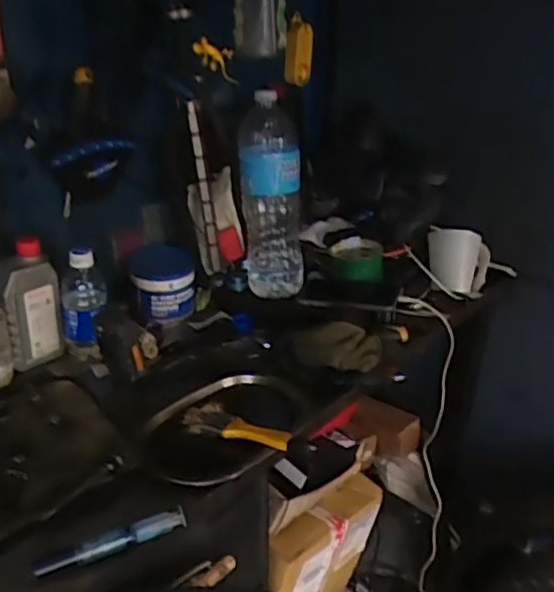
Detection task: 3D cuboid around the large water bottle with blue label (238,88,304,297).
[{"bbox_3d":[-0.007,-0.147,0.988,0.099,0.279,0.093,0,29,-2],"label":"large water bottle with blue label"}]

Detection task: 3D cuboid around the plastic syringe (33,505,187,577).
[{"bbox_3d":[-0.158,0.236,0.621,0.140,0.023,0.017,-10,30,-20],"label":"plastic syringe"}]

